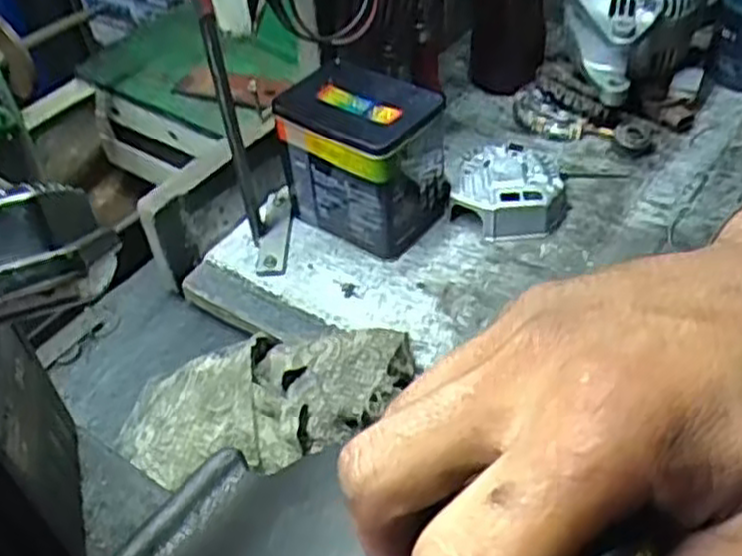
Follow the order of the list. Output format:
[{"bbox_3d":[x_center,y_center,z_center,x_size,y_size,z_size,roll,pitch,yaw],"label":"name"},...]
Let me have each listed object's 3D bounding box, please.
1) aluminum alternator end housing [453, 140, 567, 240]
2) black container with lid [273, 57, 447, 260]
[{"bbox_3d":[0.129,-0.085,0.737,0.105,0.037,0.112,11,47,16],"label":"aluminum alternator end housing"},{"bbox_3d":[-0.009,-0.104,0.710,0.124,0.128,0.087,27,53,29],"label":"black container with lid"}]

